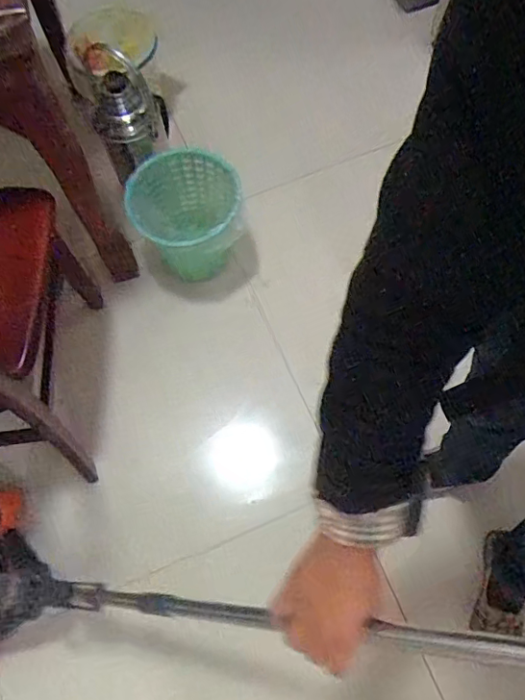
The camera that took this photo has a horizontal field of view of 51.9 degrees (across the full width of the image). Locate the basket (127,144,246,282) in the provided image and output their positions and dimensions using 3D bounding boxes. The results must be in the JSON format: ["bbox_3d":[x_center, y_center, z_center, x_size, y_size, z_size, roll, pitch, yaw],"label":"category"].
[{"bbox_3d":[-0.171,-0.298,1.251,0.248,0.233,0.211,-15,68,-4],"label":"basket"}]

